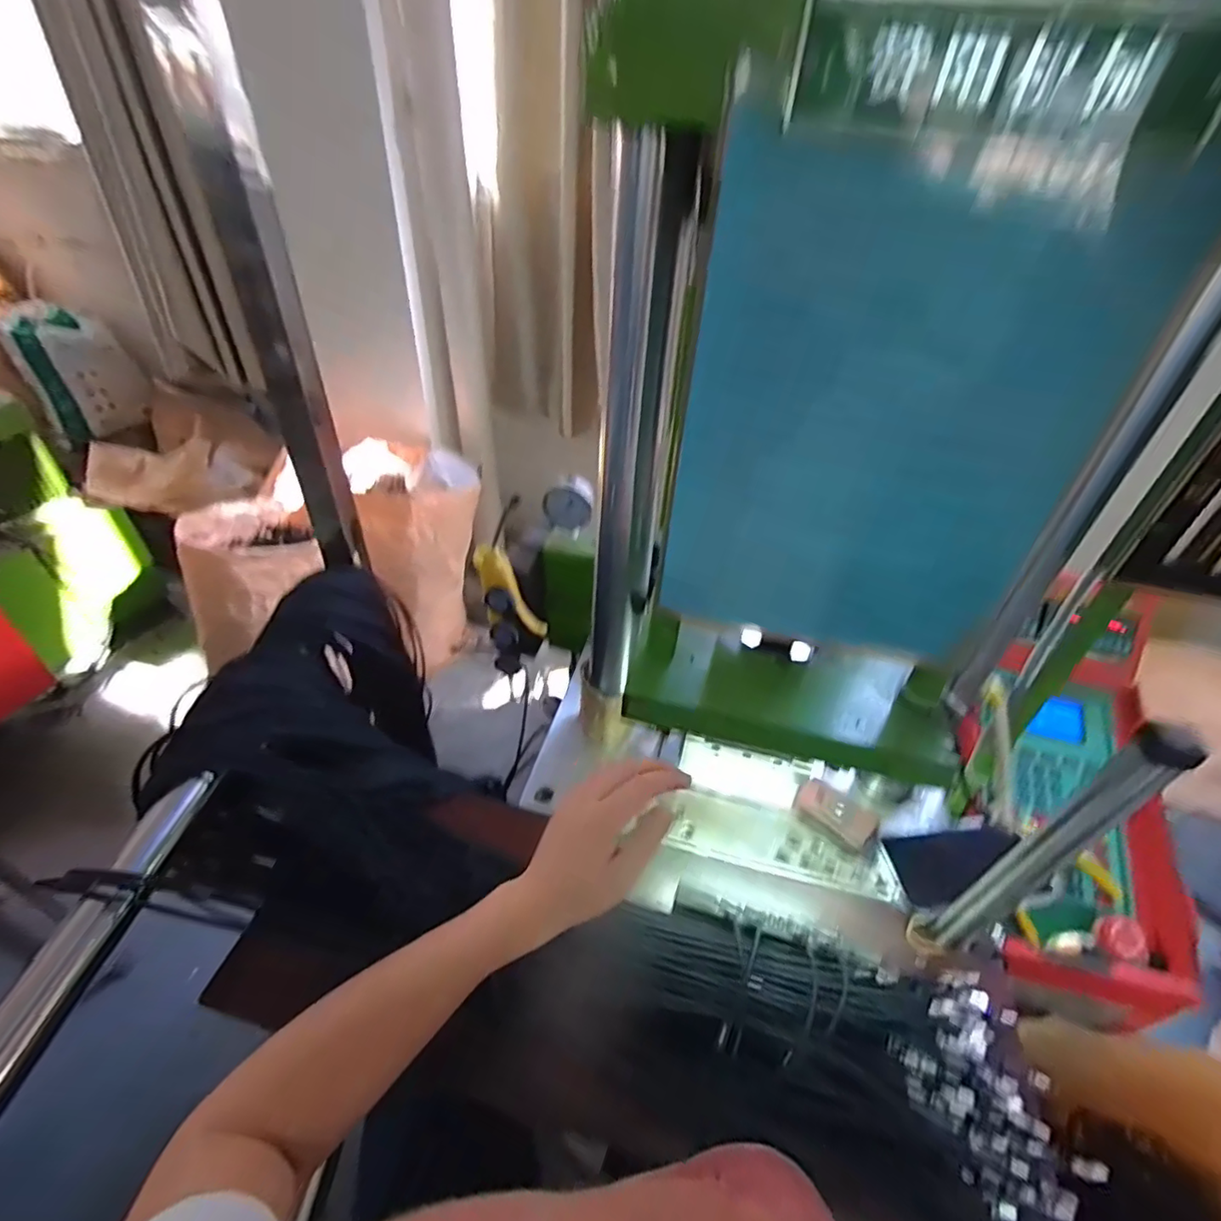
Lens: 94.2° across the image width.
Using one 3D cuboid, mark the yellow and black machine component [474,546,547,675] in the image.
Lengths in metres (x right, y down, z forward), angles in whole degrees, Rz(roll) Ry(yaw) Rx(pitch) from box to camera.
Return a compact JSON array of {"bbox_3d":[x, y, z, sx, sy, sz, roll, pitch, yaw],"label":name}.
[{"bbox_3d":[-0.123,0.013,0.709,0.077,0.190,0.034,27,45,27],"label":"yellow and black machine component"}]

